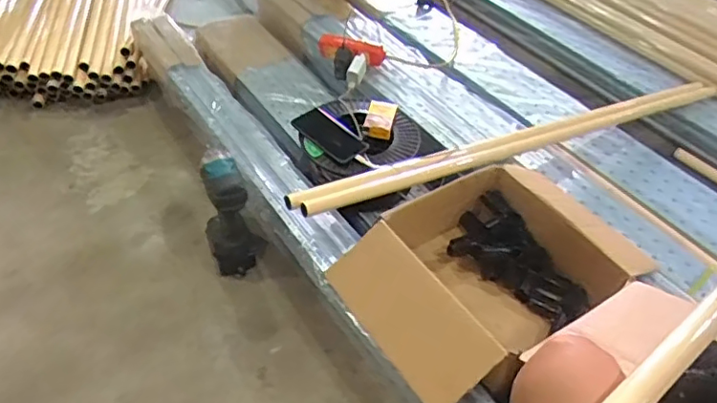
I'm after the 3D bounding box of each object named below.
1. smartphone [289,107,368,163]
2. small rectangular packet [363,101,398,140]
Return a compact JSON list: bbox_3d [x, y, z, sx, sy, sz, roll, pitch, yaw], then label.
[{"bbox_3d":[-0.056,-0.134,1.182,0.082,0.013,0.157,-38,62,-25],"label":"smartphone"},{"bbox_3d":[0.045,-0.171,1.217,0.056,0.027,0.103,12,45,5],"label":"small rectangular packet"}]

